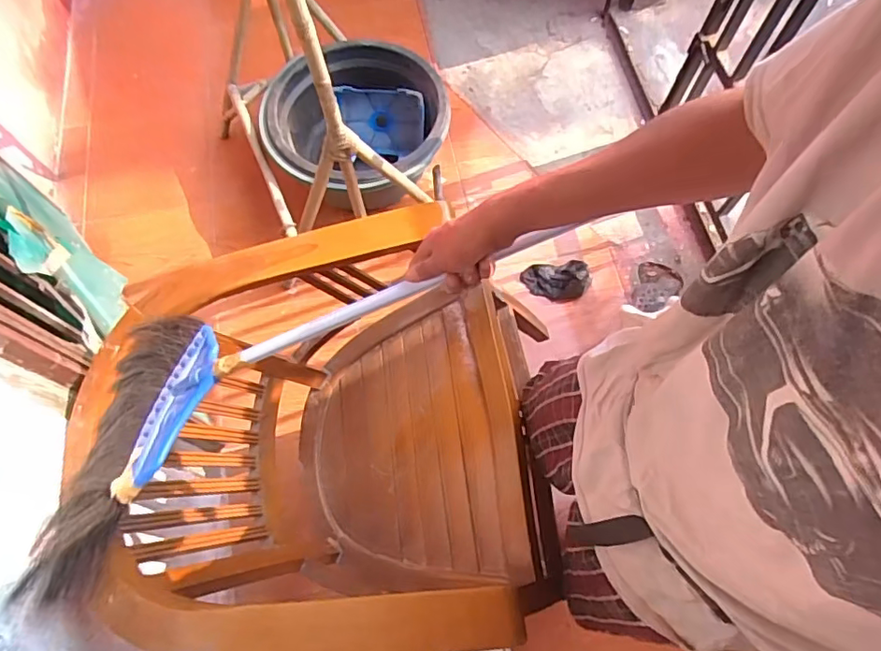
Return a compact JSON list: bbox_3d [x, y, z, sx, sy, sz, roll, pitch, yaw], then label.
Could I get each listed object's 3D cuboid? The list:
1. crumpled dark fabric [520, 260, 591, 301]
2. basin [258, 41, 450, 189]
[{"bbox_3d":[0.346,-0.123,1.653,0.202,0.110,0.090,-4,68,0],"label":"crumpled dark fabric"},{"bbox_3d":[-0.254,-0.620,1.766,0.546,0.275,0.549,0,68,1],"label":"basin"}]

